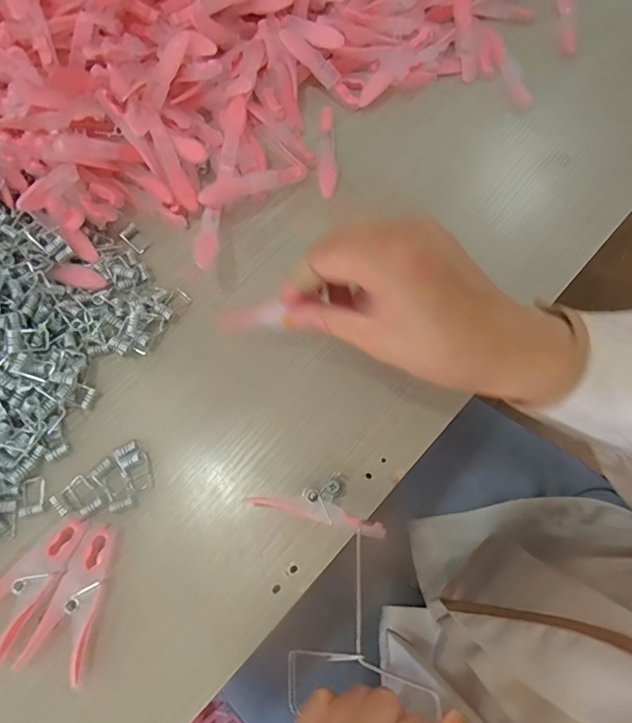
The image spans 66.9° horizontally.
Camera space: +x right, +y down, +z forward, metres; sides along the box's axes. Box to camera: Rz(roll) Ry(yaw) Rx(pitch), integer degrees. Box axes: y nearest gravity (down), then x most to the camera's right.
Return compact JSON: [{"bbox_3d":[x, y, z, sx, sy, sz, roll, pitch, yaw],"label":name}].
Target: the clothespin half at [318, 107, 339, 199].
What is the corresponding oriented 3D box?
[{"bbox_3d":[0.008,-0.161,0.364,0.014,0.004,0.079,-3,71,0],"label":"clothespin half"}]

